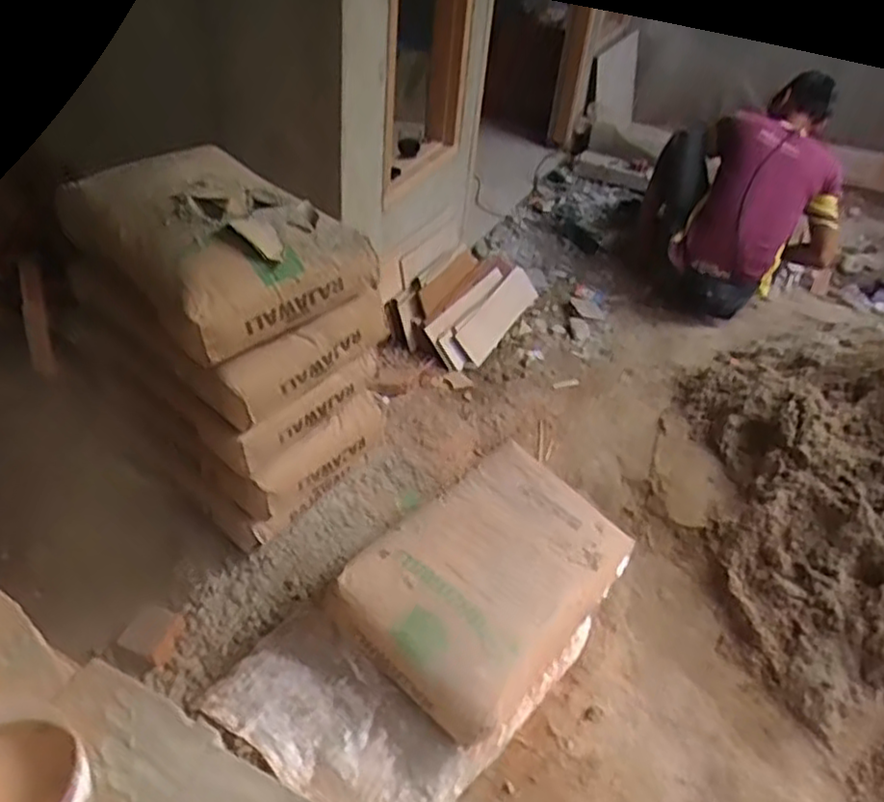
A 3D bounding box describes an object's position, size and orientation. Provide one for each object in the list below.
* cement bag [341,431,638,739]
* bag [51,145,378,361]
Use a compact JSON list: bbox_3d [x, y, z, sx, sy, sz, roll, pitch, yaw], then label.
[{"bbox_3d":[0.107,0.317,1.438,0.374,0.112,0.593,30,45,26],"label":"cement bag"},{"bbox_3d":[-0.442,-0.326,1.377,0.373,0.141,0.559,-27,50,-34],"label":"bag"}]

